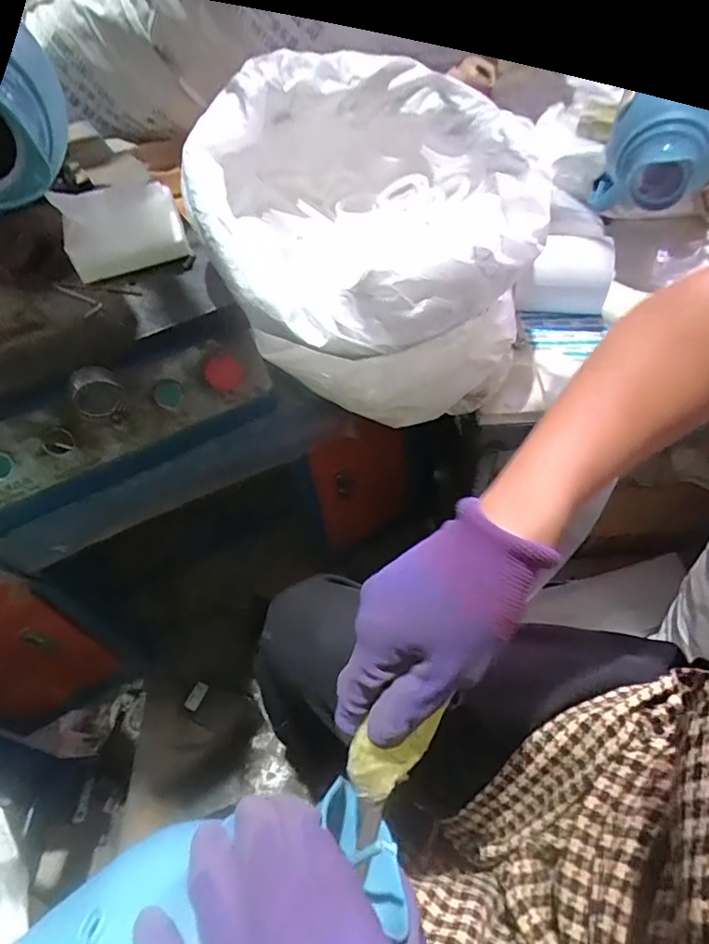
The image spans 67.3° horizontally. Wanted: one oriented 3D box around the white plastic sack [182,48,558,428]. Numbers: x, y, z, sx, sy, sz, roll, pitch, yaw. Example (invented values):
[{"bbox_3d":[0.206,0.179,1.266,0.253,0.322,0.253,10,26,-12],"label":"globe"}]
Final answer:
[{"bbox_3d":[0.018,-0.246,0.592,0.348,0.274,0.319,-26,55,-16],"label":"white plastic sack"}]

